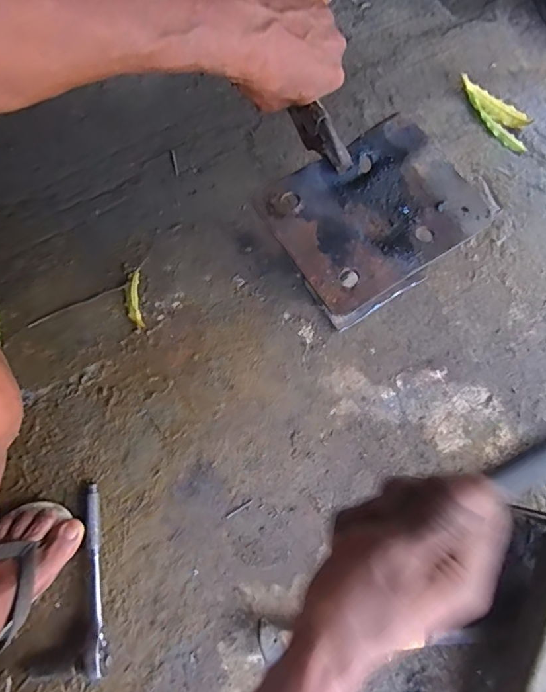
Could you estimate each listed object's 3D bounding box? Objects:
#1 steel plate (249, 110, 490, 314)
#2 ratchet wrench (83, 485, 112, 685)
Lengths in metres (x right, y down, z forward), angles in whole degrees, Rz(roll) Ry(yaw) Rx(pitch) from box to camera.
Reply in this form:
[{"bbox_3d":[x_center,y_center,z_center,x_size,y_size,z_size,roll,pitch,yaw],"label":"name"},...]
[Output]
[{"bbox_3d":[0.084,-0.113,0.402,0.162,0.010,0.125,-33,80,-8],"label":"steel plate"},{"bbox_3d":[-0.195,0.253,0.536,0.022,0.038,0.196,-6,78,-4],"label":"ratchet wrench"}]

